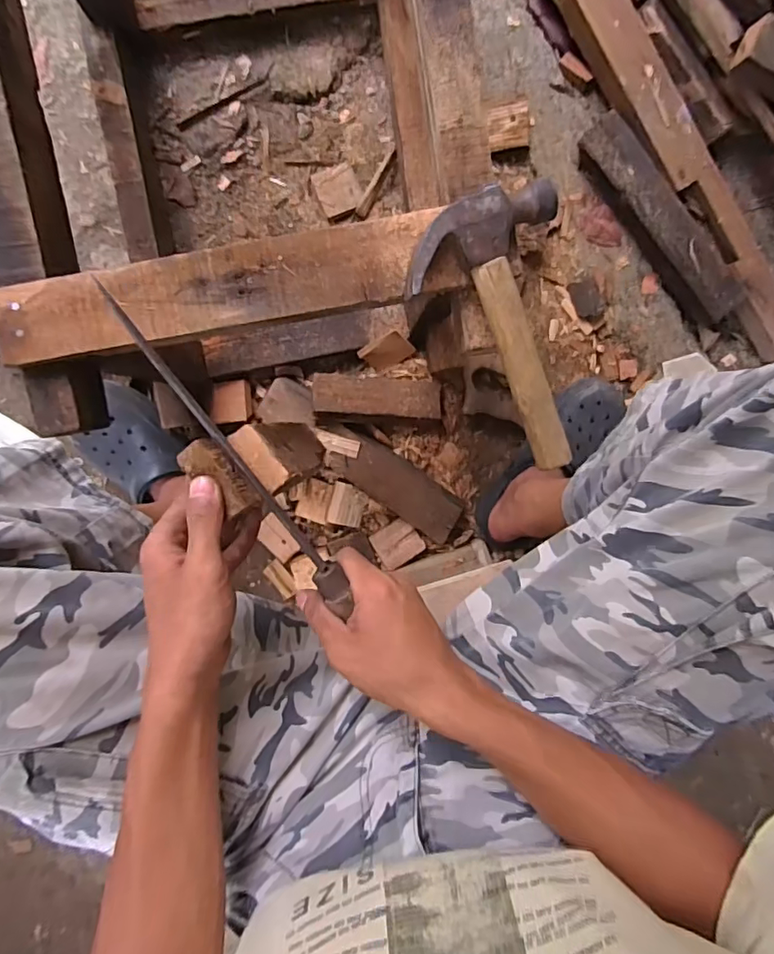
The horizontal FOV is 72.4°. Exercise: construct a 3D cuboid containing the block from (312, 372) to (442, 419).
[{"bbox_3d":[-0.012,-0.111,0.724,0.177,0.021,0.053,2,94,-15],"label":"block"}]

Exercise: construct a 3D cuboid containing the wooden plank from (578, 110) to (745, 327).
[{"bbox_3d":[0.373,-0.347,0.726,0.069,0.058,0.309,-41,97,2],"label":"wooden plank"}]

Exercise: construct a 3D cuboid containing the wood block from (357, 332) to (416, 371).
[{"bbox_3d":[0.000,-0.173,0.734,0.064,0.052,0.009,-27,50,24],"label":"wood block"}]

